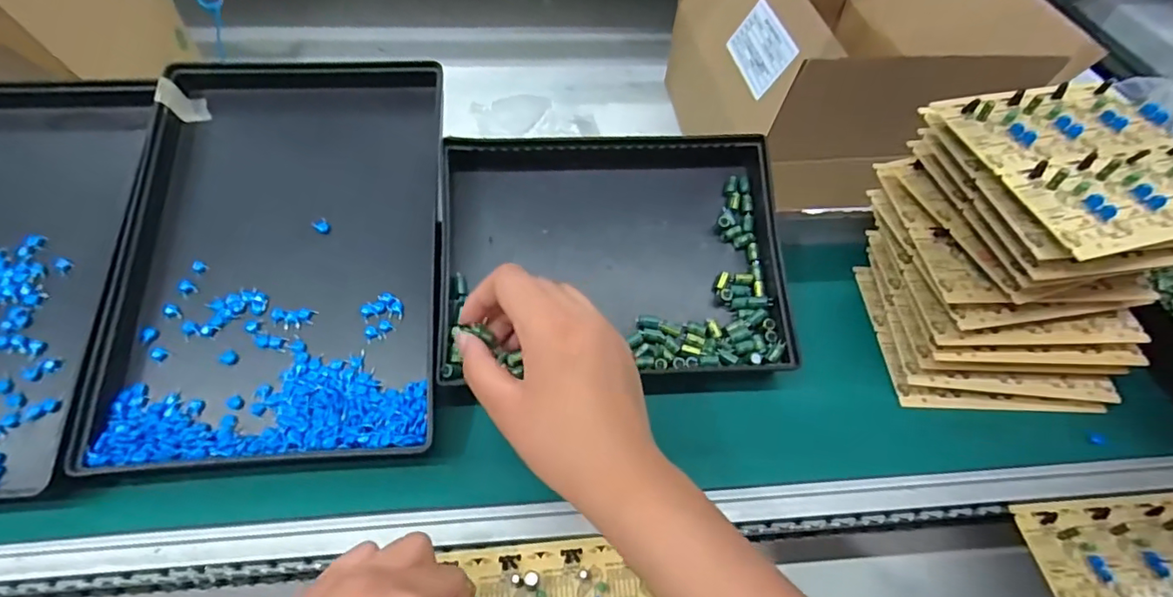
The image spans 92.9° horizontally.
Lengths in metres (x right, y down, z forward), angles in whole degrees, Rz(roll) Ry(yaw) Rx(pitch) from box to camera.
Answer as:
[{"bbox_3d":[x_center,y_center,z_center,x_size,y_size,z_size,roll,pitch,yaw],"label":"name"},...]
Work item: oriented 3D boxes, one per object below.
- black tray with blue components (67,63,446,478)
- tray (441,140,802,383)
[{"bbox_3d":[-0.194,-0.037,0.367,0.195,0.026,0.281,-3,68,-3],"label":"black tray with blue components"},{"bbox_3d":[0.018,-0.028,0.381,0.225,0.043,0.164,-2,70,-4],"label":"tray"}]

